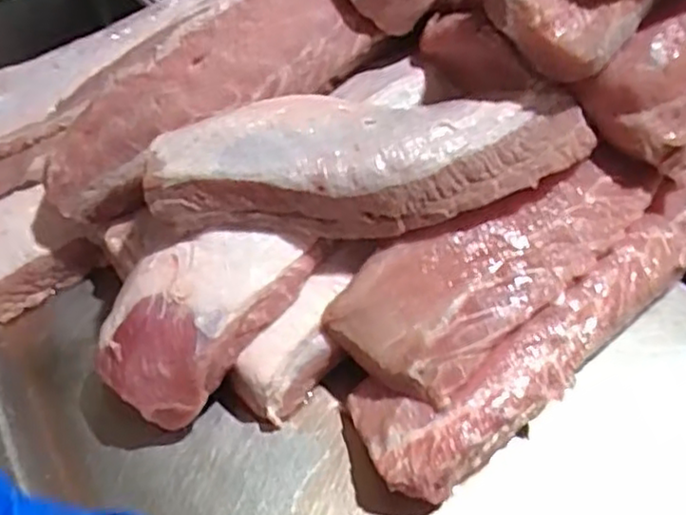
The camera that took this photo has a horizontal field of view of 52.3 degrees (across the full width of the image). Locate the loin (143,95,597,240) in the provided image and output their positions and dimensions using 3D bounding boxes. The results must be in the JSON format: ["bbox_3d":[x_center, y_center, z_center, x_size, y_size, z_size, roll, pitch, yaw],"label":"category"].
[{"bbox_3d":[0.027,-0.078,0.551,0.344,0.066,0.099,-2,49,4],"label":"loin"}]

